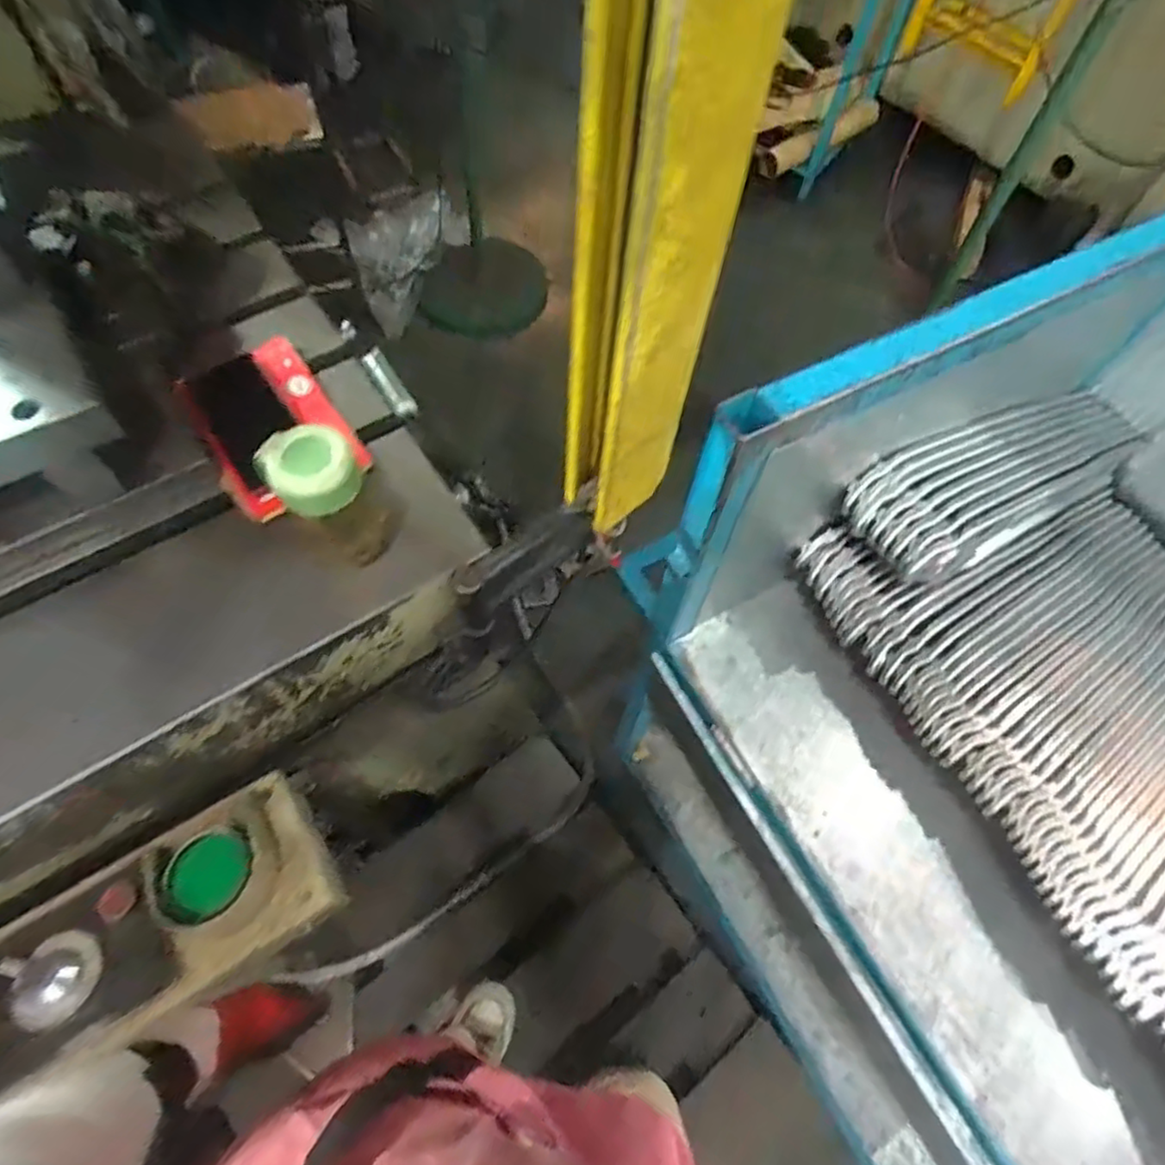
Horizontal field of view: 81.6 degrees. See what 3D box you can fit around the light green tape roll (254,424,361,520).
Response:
[{"bbox_3d":[-0.206,-0.086,0.517,0.070,0.041,0.062,-26,66,-14],"label":"light green tape roll"}]

